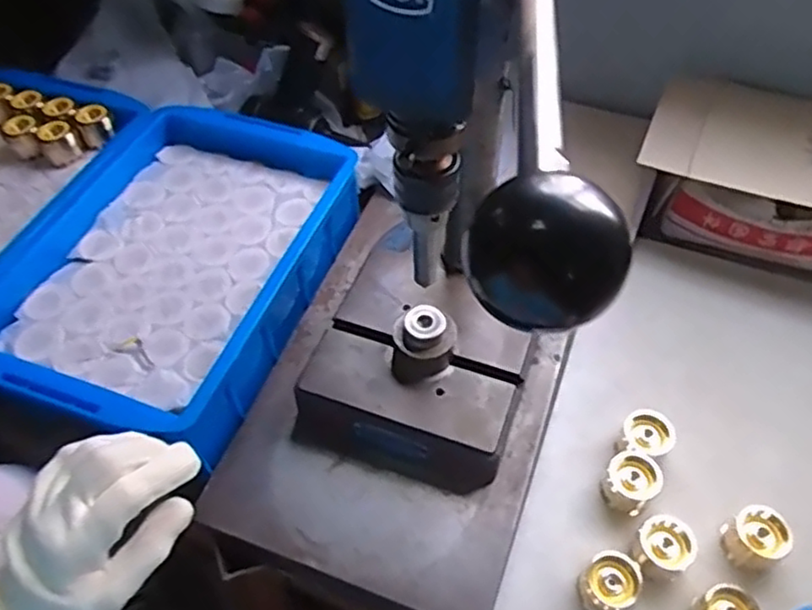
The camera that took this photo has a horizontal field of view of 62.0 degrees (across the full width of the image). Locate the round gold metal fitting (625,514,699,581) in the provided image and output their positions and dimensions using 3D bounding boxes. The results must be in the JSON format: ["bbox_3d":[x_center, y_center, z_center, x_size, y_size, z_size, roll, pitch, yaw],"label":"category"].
[{"bbox_3d":[0.198,0.187,0.520,0.043,0.031,0.040,-1,52,1],"label":"round gold metal fitting"}]

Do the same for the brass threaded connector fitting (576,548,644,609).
[{"bbox_3d":[0.152,0.207,0.503,0.039,0.038,0.037,-1,52,1],"label":"brass threaded connector fitting"}]

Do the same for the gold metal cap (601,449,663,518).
[{"bbox_3d":[0.185,0.144,0.553,0.040,0.045,0.038,-1,52,1],"label":"gold metal cap"}]

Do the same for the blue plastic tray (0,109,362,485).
[{"bbox_3d":[-0.216,-0.037,0.653,0.237,0.098,0.353,15,54,13],"label":"blue plastic tray"}]

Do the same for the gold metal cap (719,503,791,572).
[{"bbox_3d":[0.272,0.179,0.523,0.038,0.039,0.040,-1,52,1],"label":"gold metal cap"}]

